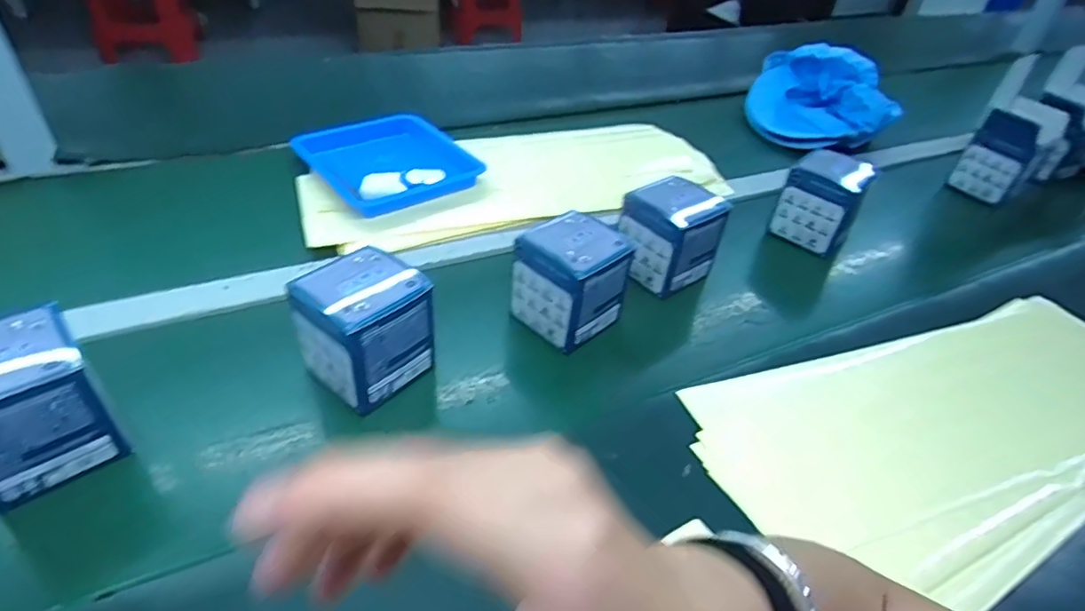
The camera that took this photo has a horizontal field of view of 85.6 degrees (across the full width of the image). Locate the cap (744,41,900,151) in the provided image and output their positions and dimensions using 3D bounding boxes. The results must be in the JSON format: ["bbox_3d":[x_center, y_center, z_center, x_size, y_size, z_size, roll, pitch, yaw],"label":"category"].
[{"bbox_3d":[0.457,-0.330,0.973,0.218,0.142,0.167,26,45,22],"label":"cap"}]

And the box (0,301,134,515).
[{"bbox_3d":[-0.347,0.065,0.396,0.086,0.092,0.079,-28,51,-33],"label":"box"}]

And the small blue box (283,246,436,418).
[{"bbox_3d":[-0.146,0.017,0.480,0.082,0.098,0.083,30,46,25],"label":"small blue box"}]

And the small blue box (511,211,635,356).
[{"bbox_3d":[0.027,-0.023,0.556,0.079,0.100,0.081,34,48,28],"label":"small blue box"}]

